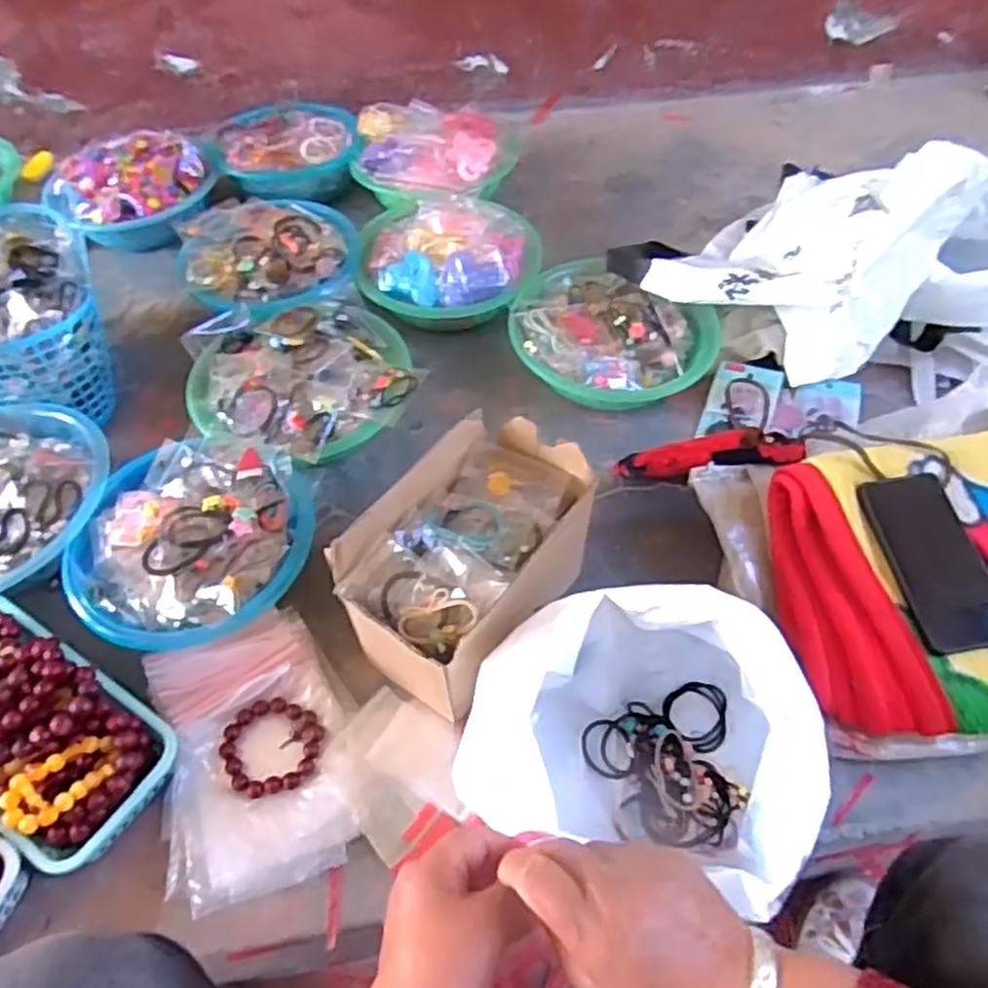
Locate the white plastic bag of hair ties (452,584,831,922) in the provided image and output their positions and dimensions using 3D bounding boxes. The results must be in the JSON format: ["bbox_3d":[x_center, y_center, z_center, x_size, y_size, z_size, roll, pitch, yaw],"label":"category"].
[{"bbox_3d":[0.115,0.184,0.581,0.251,0.173,0.212,14,55,12],"label":"white plastic bag of hair ties"}]

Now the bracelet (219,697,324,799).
[{"bbox_3d":[-0.190,0.215,0.646,0.083,0.009,0.076,-1,53,1],"label":"bracelet"}]

